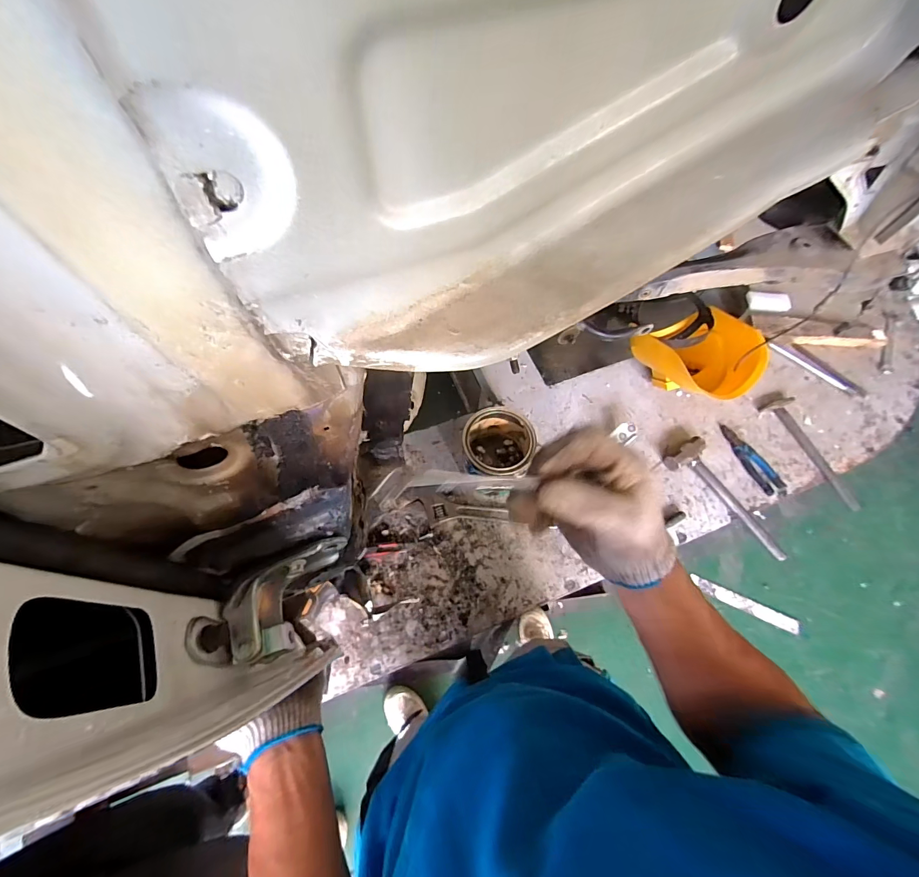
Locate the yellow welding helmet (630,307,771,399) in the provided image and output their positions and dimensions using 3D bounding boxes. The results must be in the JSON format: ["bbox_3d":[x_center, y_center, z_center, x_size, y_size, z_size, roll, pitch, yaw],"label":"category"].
[{"bbox_3d":[0.588,-0.207,1.021,0.228,0.185,0.288,-16,66,-8],"label":"yellow welding helmet"}]

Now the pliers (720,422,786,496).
[{"bbox_3d":[0.726,0.046,0.993,0.060,0.021,0.202,-25,67,-12],"label":"pliers"}]

